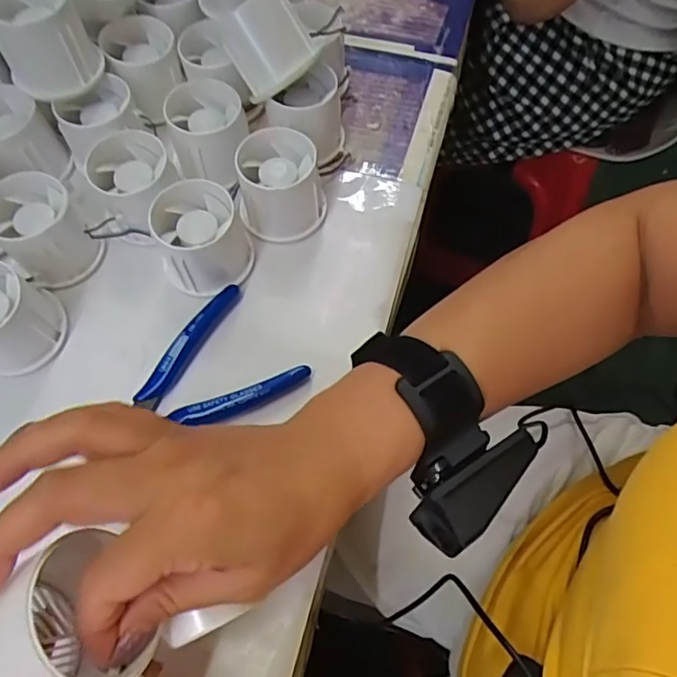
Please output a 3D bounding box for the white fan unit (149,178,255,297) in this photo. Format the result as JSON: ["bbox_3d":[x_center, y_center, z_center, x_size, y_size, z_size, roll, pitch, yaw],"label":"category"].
[{"bbox_3d":[-0.085,-0.063,0.348,0.056,0.043,0.052,-19,65,-8],"label":"white fan unit"}]

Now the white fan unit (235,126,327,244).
[{"bbox_3d":[-0.038,-0.099,0.364,0.054,0.050,0.049,-3,64,0],"label":"white fan unit"}]

